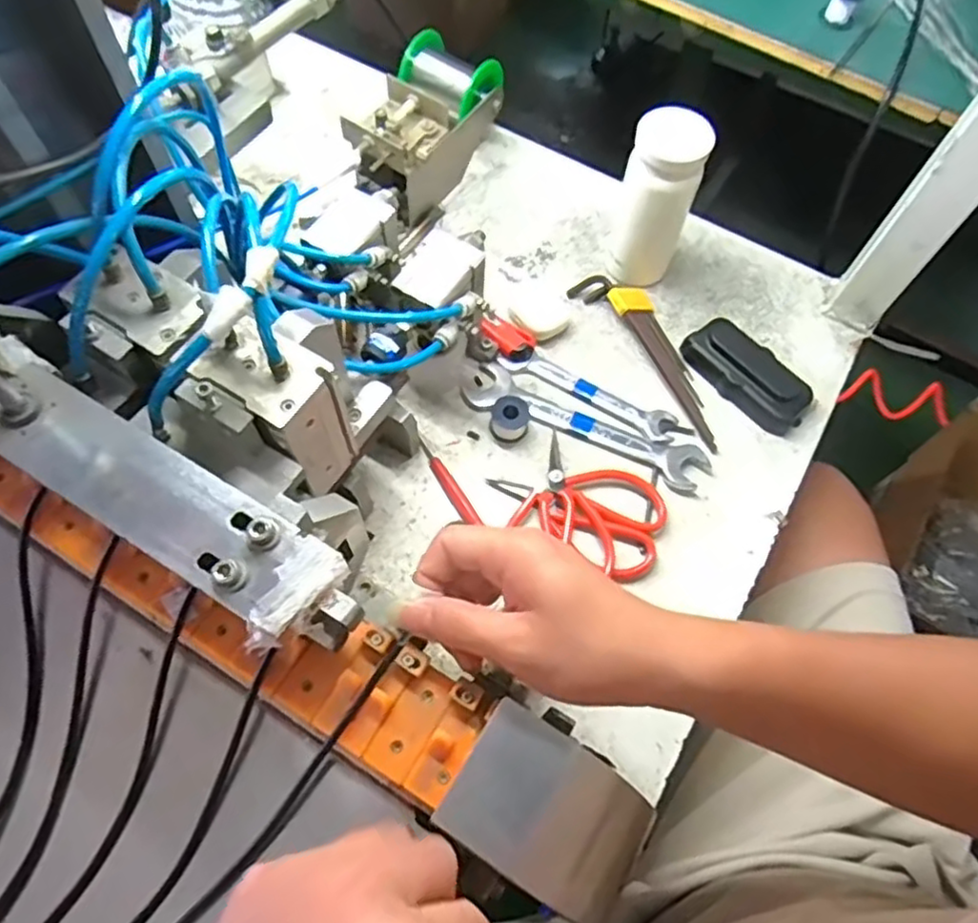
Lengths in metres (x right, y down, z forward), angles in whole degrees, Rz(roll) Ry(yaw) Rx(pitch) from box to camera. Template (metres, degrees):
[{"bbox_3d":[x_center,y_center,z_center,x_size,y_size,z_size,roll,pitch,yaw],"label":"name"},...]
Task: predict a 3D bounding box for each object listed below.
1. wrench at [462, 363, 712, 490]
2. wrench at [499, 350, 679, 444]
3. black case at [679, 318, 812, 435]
[{"bbox_3d":[0.075,-0.029,0.538,0.197,0.009,0.038,23,66,8],"label":"wrench"},{"bbox_3d":[0.081,-0.057,0.552,0.145,0.010,0.028,29,66,11],"label":"wrench"},{"bbox_3d":[0.212,-0.073,0.556,0.053,0.022,0.107,-34,71,-17],"label":"black case"}]

